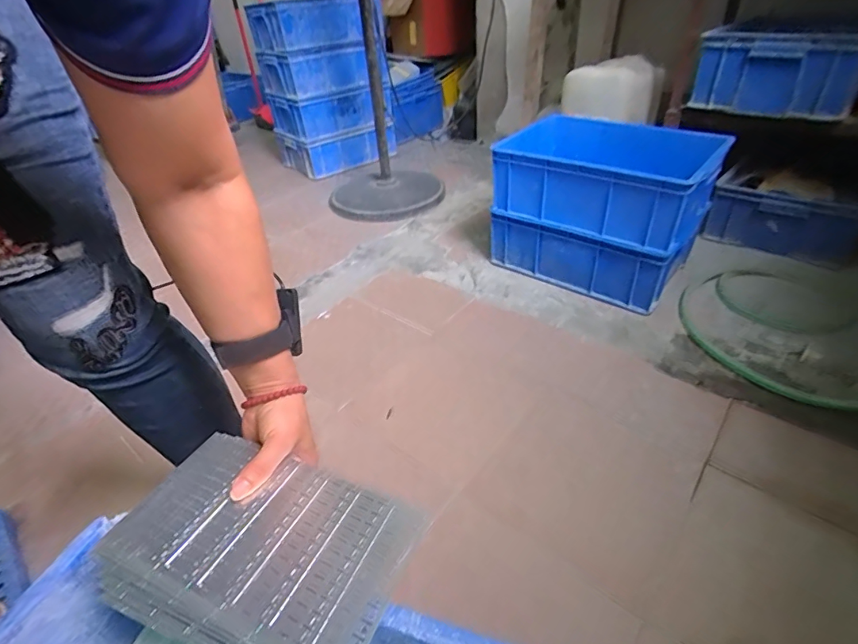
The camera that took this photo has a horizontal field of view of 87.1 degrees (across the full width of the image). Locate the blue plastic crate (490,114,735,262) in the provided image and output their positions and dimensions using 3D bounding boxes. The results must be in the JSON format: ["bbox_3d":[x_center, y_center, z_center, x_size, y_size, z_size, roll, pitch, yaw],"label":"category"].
[{"bbox_3d":[0.436,-0.387,1.176,0.530,0.173,0.375,23,45,32],"label":"blue plastic crate"}]

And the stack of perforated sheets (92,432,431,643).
[{"bbox_3d":[-0.134,0.180,0.358,0.224,0.041,0.140,13,41,21],"label":"stack of perforated sheets"}]

